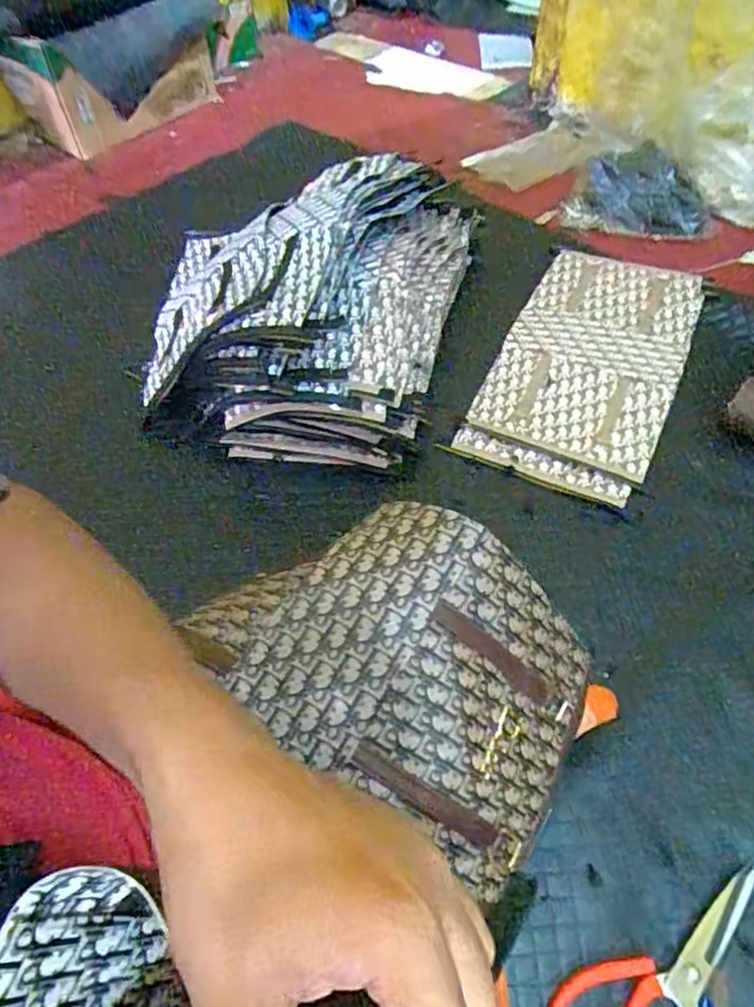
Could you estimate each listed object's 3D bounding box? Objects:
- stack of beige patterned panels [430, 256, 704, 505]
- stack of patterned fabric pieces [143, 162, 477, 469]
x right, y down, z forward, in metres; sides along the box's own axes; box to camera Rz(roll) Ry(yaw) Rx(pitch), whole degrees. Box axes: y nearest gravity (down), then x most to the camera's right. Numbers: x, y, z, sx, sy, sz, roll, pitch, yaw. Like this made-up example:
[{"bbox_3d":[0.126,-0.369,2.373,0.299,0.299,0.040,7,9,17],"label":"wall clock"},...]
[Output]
[{"bbox_3d":[0.289,-0.193,0.882,0.227,0.022,0.450,22,57,17],"label":"stack of beige patterned panels"},{"bbox_3d":[-0.116,-0.281,0.838,0.430,0.171,0.423,7,54,8],"label":"stack of patterned fabric pieces"}]

